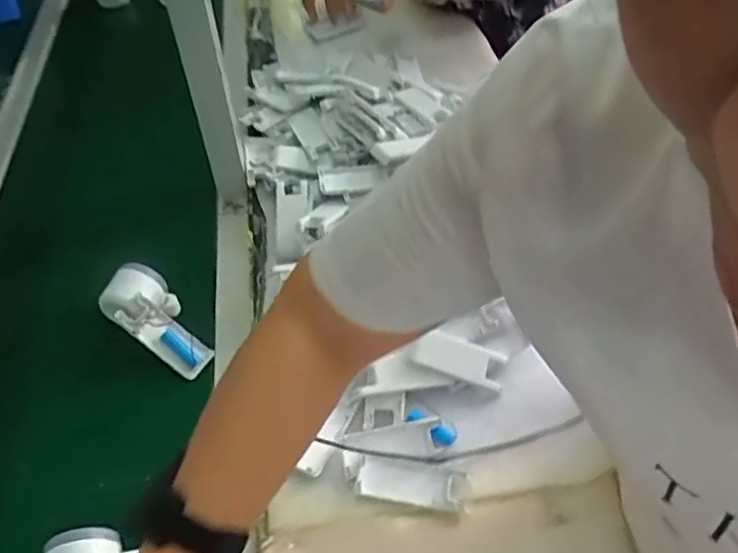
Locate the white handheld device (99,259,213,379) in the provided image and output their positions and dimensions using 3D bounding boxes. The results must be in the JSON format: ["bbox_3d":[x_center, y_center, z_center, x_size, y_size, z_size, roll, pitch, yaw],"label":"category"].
[{"bbox_3d":[-0.233,0.050,0.709,0.066,0.036,0.141,-41,89,-28],"label":"white handheld device"}]

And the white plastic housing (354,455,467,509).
[{"bbox_3d":[0.040,0.191,0.598,0.097,0.023,0.034,6,50,7],"label":"white plastic housing"}]

